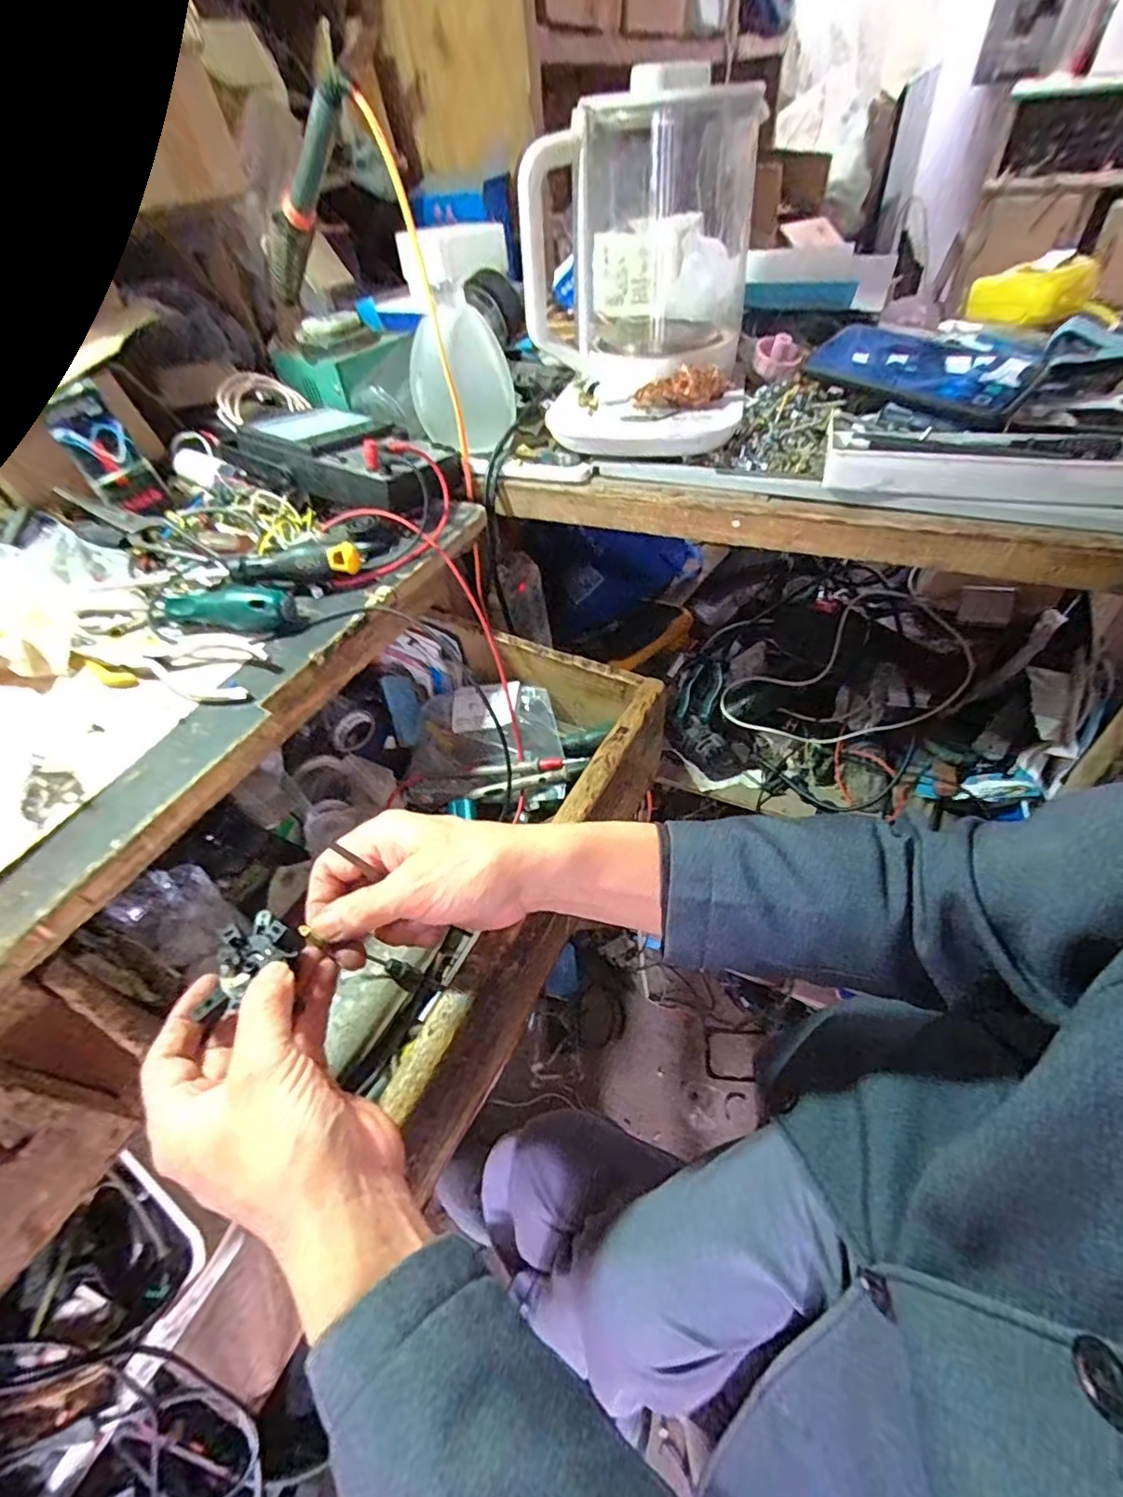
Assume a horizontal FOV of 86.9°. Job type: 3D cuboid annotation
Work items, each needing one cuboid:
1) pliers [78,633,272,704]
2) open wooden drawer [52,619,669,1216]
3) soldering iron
[{"bbox_3d":[-0.269,-0.069,0.415,0.149,0.016,0.056,17,52,21],"label":"pliers"},{"bbox_3d":[-0.130,0.068,0.465,0.323,0.101,0.385,19,53,22],"label":"open wooden drawer"},{"bbox_3d":[-0.216,-0.464,0.499,0.023,0.030,0.222,-45,20,-29],"label":"soldering iron"}]

